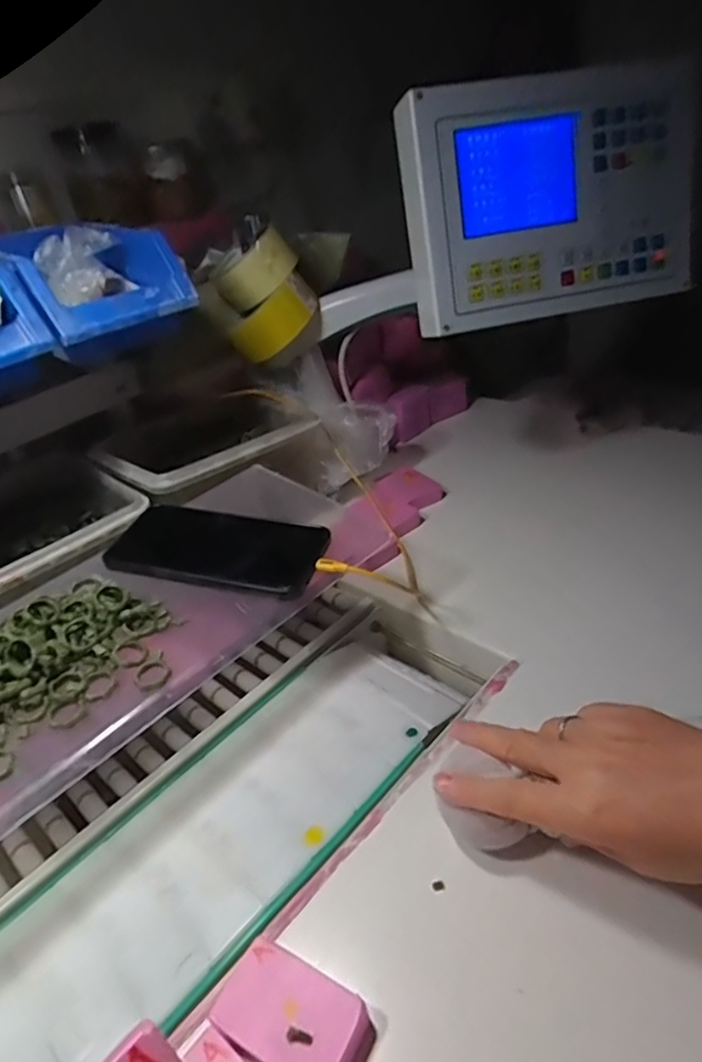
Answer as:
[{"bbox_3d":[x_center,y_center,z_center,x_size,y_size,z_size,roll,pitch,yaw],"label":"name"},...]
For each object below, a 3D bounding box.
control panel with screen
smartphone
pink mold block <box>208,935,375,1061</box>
[{"bbox_3d":[0.171,-0.279,0.533,0.240,0.177,0.060,-10,33,-1],"label":"control panel with screen"},{"bbox_3d":[-0.101,0.013,0.480,0.159,0.015,0.080,6,36,22],"label":"smartphone"},{"bbox_3d":[-0.029,0.237,0.306,0.072,0.014,0.046,14,39,31],"label":"pink mold block"}]

